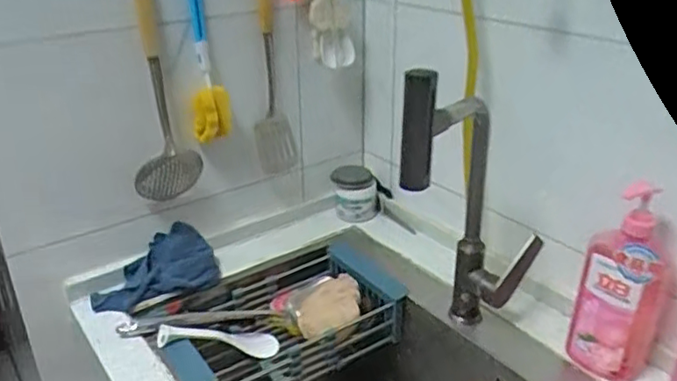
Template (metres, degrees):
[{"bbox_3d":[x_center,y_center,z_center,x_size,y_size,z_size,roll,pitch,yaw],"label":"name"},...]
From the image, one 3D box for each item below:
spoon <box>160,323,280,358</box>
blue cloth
[{"bbox_3d":[-0.185,0.232,0.952,0.213,0.038,0.037,22,4,-44],"label":"spoon"},{"bbox_3d":[-0.300,0.127,0.989,0.199,0.109,0.039,-16,-14,-20],"label":"blue cloth"}]

